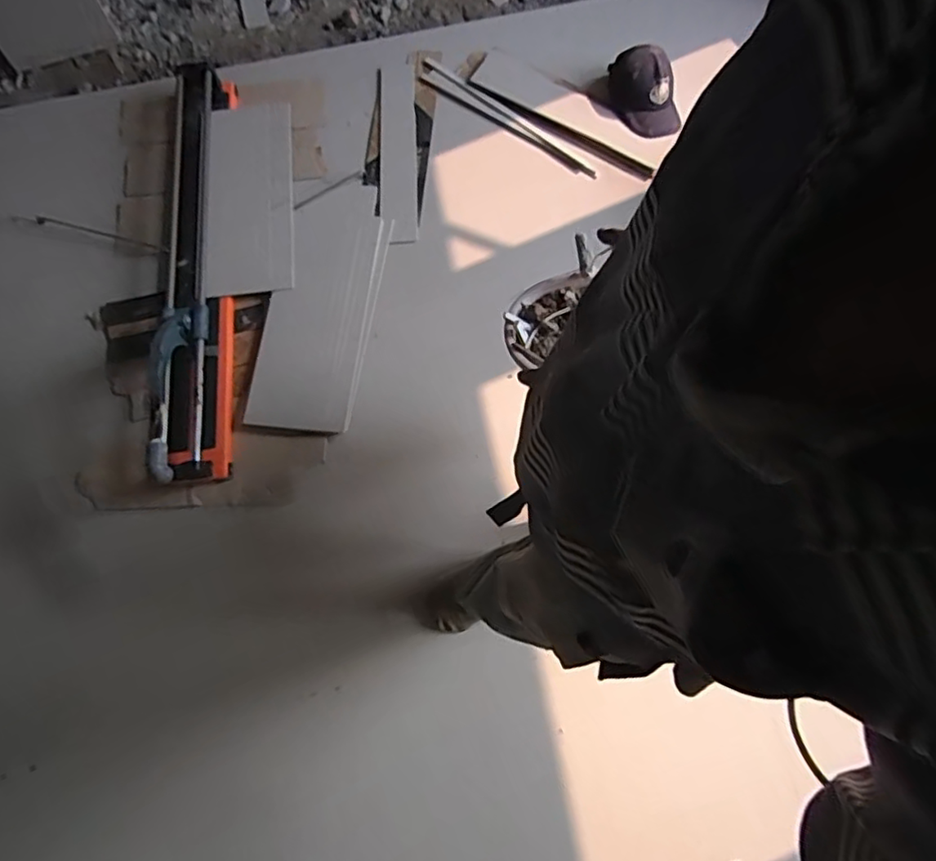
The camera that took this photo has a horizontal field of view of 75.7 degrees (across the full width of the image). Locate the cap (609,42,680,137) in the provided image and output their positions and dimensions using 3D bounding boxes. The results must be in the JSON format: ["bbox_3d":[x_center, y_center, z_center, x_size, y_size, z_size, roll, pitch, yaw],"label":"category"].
[{"bbox_3d":[0.472,-0.907,1.611,0.180,0.111,0.269,6,73,4],"label":"cap"}]

